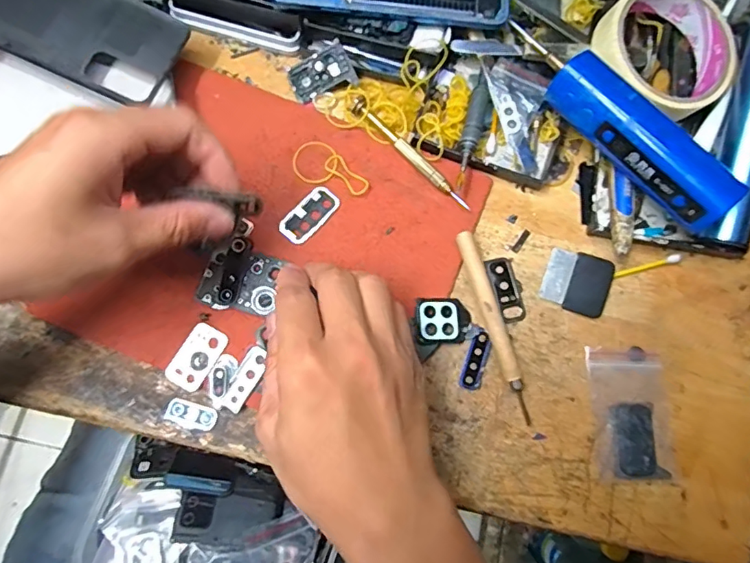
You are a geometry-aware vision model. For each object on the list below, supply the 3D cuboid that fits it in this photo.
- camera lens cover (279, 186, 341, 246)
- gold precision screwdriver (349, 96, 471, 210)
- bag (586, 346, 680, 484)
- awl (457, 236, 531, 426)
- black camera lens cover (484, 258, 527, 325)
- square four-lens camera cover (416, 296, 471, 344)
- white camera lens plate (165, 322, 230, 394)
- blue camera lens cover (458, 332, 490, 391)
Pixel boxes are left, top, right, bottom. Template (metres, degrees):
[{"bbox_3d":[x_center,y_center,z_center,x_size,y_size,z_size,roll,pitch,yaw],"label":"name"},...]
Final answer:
[{"bbox_3d":[-0.043,-0.044,0.338,0.021,0.004,0.043,42,81,7],"label":"camera lens cover"},{"bbox_3d":[0.022,-0.087,0.346,0.011,0.008,0.109,-42,82,-9],"label":"gold precision screwdriver"},{"bbox_3d":[0.160,0.082,0.316,0.048,0.004,0.079,0,78,-1],"label":"bag"},{"bbox_3d":[0.076,0.028,0.324,0.012,0.014,0.123,-17,79,-4],"label":"awl"},{"bbox_3d":[0.088,0.005,0.334,0.019,0.004,0.043,-17,79,-5],"label":"black camera lens cover"},{"bbox_3d":[0.044,0.025,0.326,0.035,0.004,0.029,-3,79,-15],"label":"square four-lens camera cover"},{"bbox_3d":[-0.110,0.047,0.316,0.023,0.006,0.040,32,79,5],"label":"white camera lens plate"},{"bbox_3d":[0.065,0.051,0.324,0.013,0.004,0.037,18,79,3],"label":"blue camera lens cover"}]

